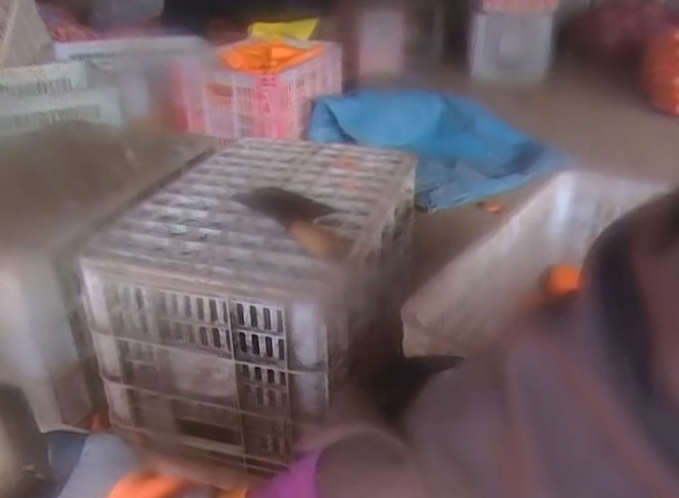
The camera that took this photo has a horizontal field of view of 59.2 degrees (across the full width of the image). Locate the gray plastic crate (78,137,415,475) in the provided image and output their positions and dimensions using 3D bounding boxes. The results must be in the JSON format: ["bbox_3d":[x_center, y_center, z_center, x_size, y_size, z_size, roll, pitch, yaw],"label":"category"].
[{"bbox_3d":[-0.103,0.033,0.903,0.343,0.260,0.480,8,29,16],"label":"gray plastic crate"}]

